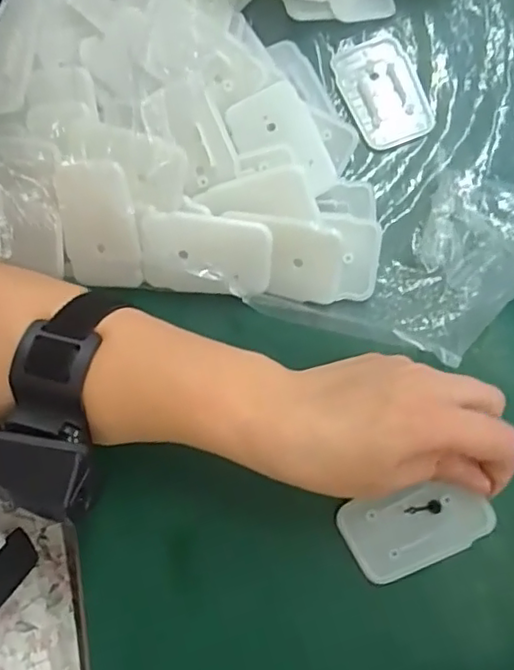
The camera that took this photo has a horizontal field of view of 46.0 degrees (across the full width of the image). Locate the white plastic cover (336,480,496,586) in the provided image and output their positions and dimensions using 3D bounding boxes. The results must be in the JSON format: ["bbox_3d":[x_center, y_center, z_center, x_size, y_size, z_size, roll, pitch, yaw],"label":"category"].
[{"bbox_3d":[0.078,0.094,0.298,0.069,0.004,0.039,-26,81,13],"label":"white plastic cover"}]

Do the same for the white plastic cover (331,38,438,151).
[{"bbox_3d":[0.075,-0.143,0.358,0.044,0.005,0.067,-22,78,-3],"label":"white plastic cover"}]

